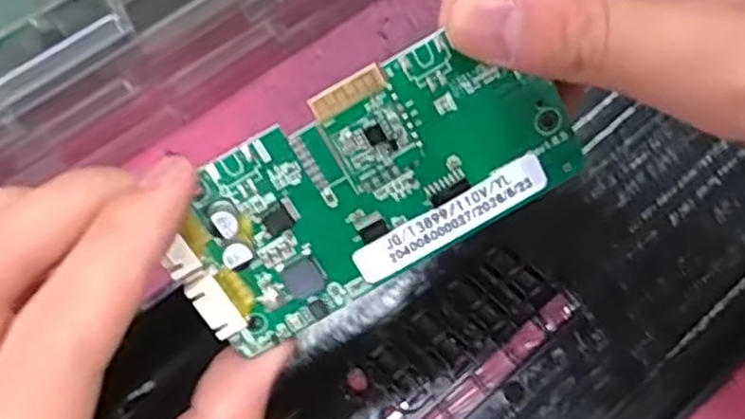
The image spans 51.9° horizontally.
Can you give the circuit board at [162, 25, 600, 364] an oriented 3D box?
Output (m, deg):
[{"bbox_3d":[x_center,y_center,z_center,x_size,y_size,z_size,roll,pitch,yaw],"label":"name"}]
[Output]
[{"bbox_3d":[0.001,-0.004,0.172,0.092,0.007,0.047,-30,116,1],"label":"circuit board"}]

